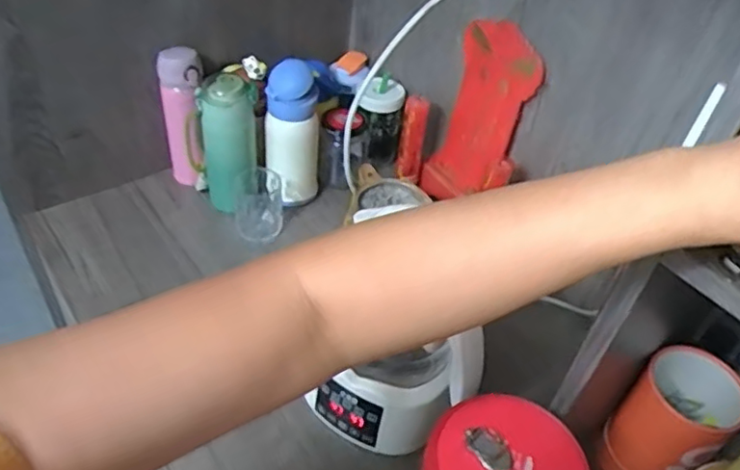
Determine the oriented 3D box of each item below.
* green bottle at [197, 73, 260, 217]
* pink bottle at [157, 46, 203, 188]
[{"bbox_3d":[-0.202,-0.127,0.892,0.081,0.199,0.076,-9,46,-16],"label":"green bottle"},{"bbox_3d":[-0.274,-0.172,0.920,0.065,0.215,0.055,20,45,13],"label":"pink bottle"}]

